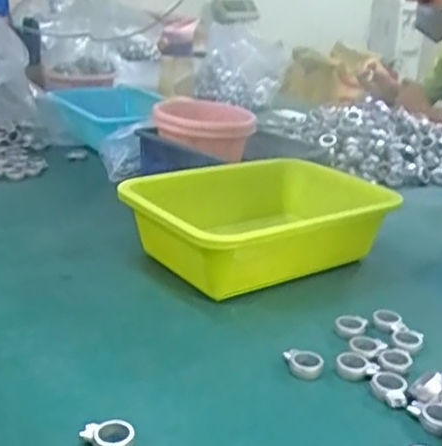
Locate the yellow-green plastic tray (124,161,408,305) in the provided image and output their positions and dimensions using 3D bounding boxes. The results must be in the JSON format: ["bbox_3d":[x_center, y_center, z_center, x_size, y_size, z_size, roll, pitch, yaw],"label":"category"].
[{"bbox_3d":[0.041,0.000,0.681,0.260,0.078,0.194,-14,26,-35],"label":"yellow-green plastic tray"}]

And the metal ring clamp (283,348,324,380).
[{"bbox_3d":[0.065,0.110,0.501,0.030,0.014,0.024,4,21,5],"label":"metal ring clamp"}]

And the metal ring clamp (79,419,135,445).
[{"bbox_3d":[-0.072,0.135,0.402,0.034,0.011,0.023,6,22,12],"label":"metal ring clamp"}]

